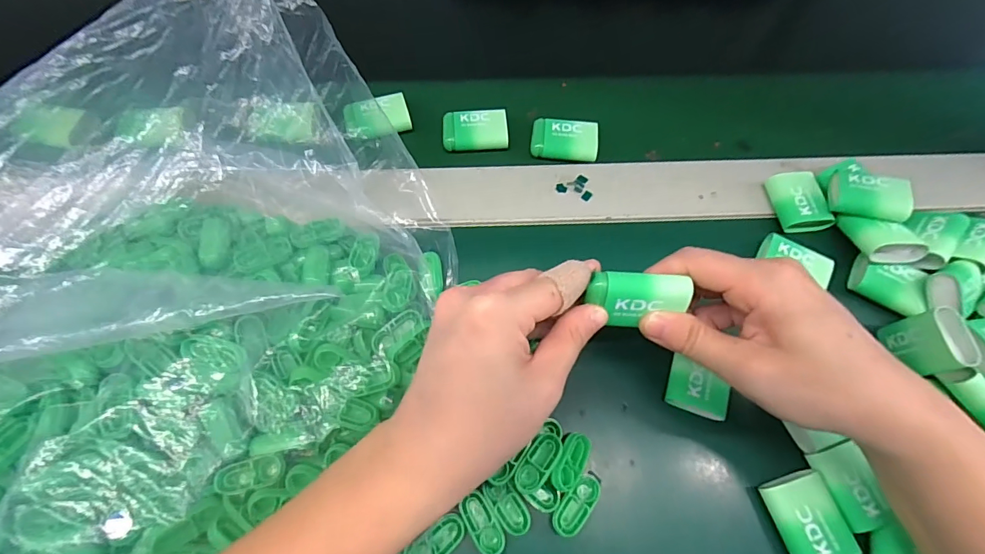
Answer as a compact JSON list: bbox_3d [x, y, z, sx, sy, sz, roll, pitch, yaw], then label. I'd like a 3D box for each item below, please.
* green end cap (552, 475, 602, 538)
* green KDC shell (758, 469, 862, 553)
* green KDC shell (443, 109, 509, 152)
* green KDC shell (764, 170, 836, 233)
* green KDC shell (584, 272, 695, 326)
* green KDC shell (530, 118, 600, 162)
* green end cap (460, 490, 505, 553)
[{"bbox_3d":[0.046,0.125,0.242,0.016,0.006,0.034,35,69,13],"label":"green end cap"},{"bbox_3d":[0.172,0.130,0.238,0.033,0.010,0.044,-14,67,-8],"label":"green KDC shell"},{"bbox_3d":[-0.014,-0.115,0.349,0.050,0.014,0.033,-4,66,-4],"label":"green KDC shell"},{"bbox_3d":[0.221,-0.053,0.318,0.031,0.016,0.046,-5,66,-4],"label":"green KDC shell"},{"bbox_3d":[0.074,0.010,0.226,0.048,0.030,0.014,2,25,2],"label":"green KDC shell"},{"bbox_3d":[0.056,-0.107,0.344,0.050,0.010,0.036,3,66,-1],"label":"green KDC shell"},{"bbox_3d":[-0.005,0.135,0.238,0.015,0.005,0.030,-28,70,-14],"label":"green end cap"}]

